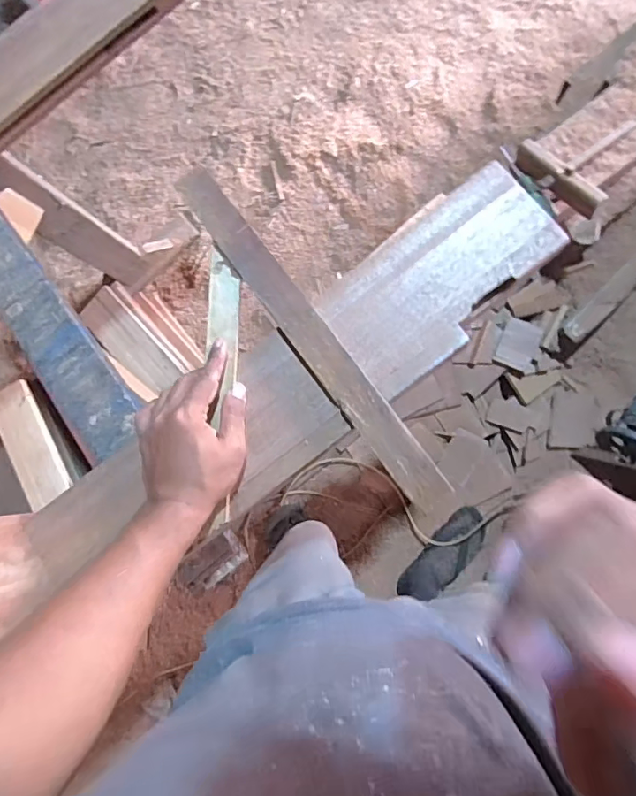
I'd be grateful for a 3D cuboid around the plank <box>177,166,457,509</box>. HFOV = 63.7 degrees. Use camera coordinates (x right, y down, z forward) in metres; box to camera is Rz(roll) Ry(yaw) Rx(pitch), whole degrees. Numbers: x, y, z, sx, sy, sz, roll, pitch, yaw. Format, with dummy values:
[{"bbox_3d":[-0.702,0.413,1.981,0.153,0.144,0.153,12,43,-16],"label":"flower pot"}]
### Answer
[{"bbox_3d":[-0.013,-0.070,0.505,0.040,0.017,0.410,-38,79,4],"label":"plank"}]

